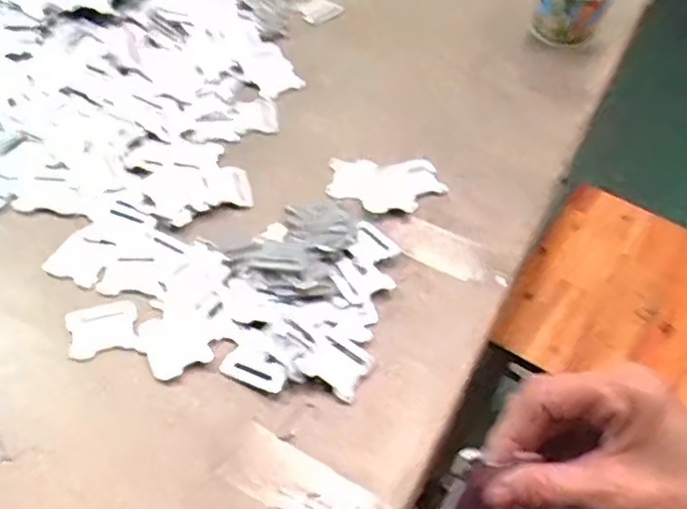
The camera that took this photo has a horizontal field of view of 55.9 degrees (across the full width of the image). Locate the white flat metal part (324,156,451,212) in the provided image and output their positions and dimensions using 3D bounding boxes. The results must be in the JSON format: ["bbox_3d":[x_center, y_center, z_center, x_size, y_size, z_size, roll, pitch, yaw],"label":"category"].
[{"bbox_3d":[0.043,-0.071,0.631,0.111,0.006,0.067,4,54,-1],"label":"white flat metal part"}]

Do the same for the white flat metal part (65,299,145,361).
[{"bbox_3d":[-0.197,0.062,0.532,0.057,0.004,0.050,-9,55,-10],"label":"white flat metal part"}]

